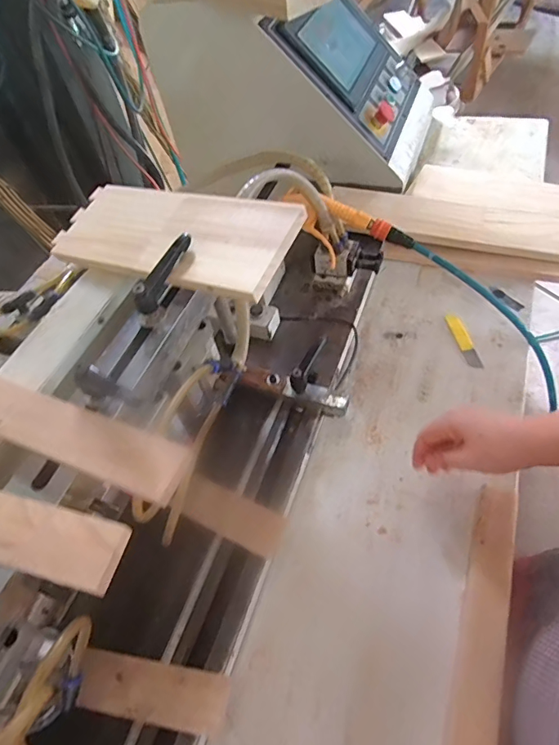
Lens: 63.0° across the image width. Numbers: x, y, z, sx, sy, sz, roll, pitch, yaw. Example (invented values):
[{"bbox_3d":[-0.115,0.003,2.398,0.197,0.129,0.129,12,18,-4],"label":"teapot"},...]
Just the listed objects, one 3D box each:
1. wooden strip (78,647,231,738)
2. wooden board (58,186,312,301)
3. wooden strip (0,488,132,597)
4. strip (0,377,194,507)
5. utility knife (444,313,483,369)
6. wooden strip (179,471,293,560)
[{"bbox_3d":[-0.119,0.293,0.422,0.139,0.012,0.046,5,50,10],"label":"wooden strip"},{"bbox_3d":[-0.128,-0.160,0.515,0.302,0.010,0.127,16,65,27],"label":"wooden board"},{"bbox_3d":[-0.256,0.107,0.354,0.285,0.009,0.049,9,56,16],"label":"wooden strip"},{"bbox_3d":[-0.206,0.041,0.392,0.275,0.013,0.046,16,58,20],"label":"strip"},{"bbox_3d":[0.271,-0.048,0.674,0.021,0.011,0.106,-5,54,0],"label":"utility knife"},{"bbox_3d":[-0.051,0.162,0.516,0.118,0.010,0.047,24,75,11],"label":"wooden strip"}]

